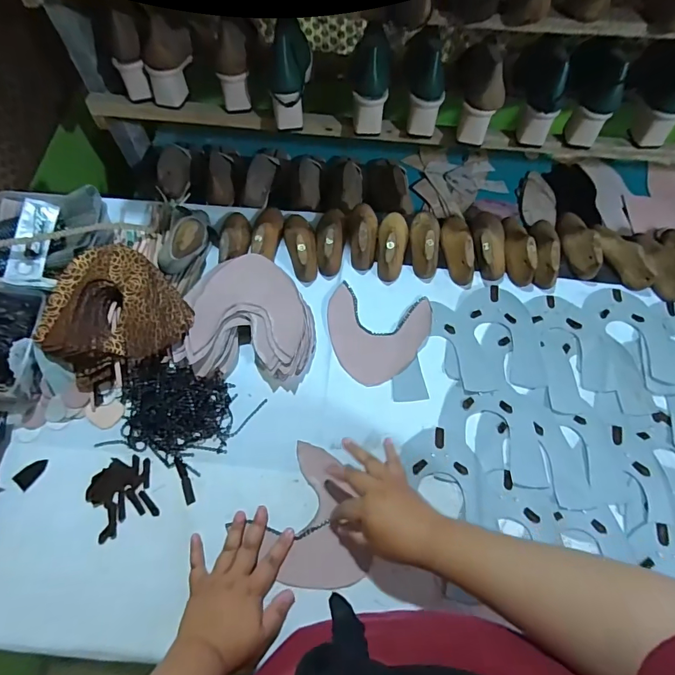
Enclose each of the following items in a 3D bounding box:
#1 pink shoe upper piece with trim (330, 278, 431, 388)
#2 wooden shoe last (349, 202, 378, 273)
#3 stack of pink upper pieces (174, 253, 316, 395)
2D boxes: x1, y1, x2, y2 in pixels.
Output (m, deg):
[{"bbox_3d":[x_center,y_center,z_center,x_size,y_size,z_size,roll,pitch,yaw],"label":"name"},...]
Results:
[{"bbox_3d":[0.058,-0.004,0.680,0.161,0.005,0.161,14,65,6],"label":"pink shoe upper piece with trim"},{"bbox_3d":[0.045,-0.187,0.740,0.048,0.055,0.134,1,64,0],"label":"wooden shoe last"},{"bbox_3d":[-0.131,-0.028,0.655,0.193,0.062,0.189,7,64,3],"label":"stack of pink upper pieces"}]

